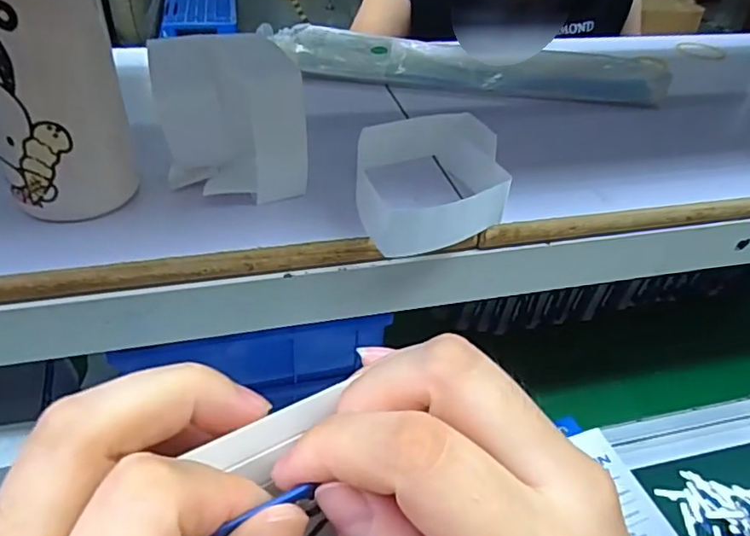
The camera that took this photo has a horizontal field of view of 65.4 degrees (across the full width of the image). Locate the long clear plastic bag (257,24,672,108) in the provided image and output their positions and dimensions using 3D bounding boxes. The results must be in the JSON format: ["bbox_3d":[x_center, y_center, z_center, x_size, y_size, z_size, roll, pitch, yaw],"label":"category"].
[{"bbox_3d":[0.077,-0.169,0.495,0.320,0.034,0.064,3,39,-2],"label":"long clear plastic bag"}]

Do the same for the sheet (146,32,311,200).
[{"bbox_3d":[-0.075,-0.077,0.309,0.073,0.089,0.033,-2,40,-8],"label":"sheet"}]

